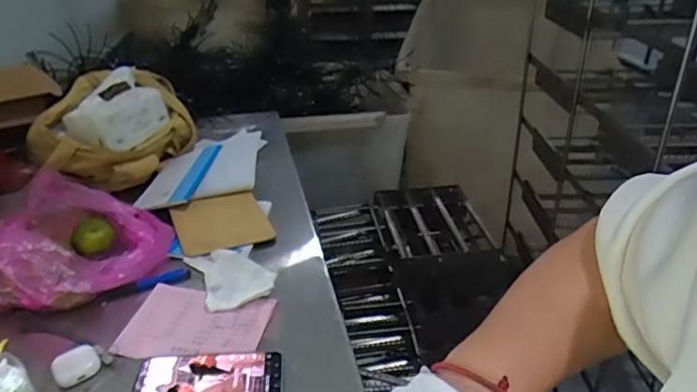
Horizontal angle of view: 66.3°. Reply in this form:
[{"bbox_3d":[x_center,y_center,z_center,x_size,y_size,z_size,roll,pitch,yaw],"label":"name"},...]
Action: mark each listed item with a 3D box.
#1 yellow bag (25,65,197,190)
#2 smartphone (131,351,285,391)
[{"bbox_3d":[-0.445,-0.134,0.993,0.209,0.149,0.258,11,32,20],"label":"yellow bag"},{"bbox_3d":[-0.153,0.205,0.591,0.160,0.010,0.081,-4,30,-5],"label":"smartphone"}]

